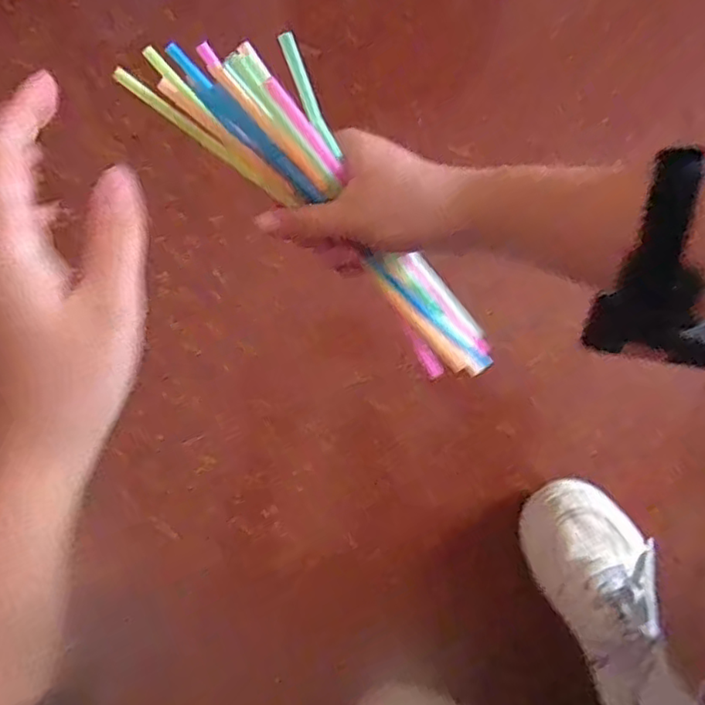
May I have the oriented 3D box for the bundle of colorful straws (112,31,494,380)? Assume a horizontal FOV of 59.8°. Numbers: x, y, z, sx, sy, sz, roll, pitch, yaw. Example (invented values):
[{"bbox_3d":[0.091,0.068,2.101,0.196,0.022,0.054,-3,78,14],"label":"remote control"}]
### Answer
[{"bbox_3d":[0.001,-0.073,0.376,0.286,0.065,0.057,43,79,-34],"label":"bundle of colorful straws"}]

